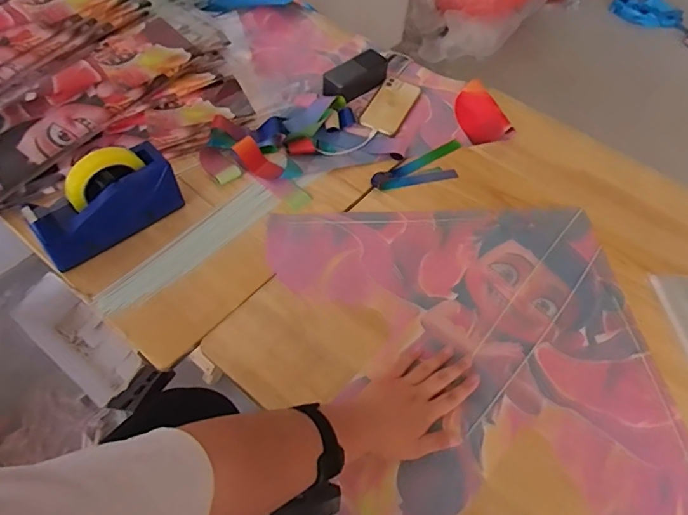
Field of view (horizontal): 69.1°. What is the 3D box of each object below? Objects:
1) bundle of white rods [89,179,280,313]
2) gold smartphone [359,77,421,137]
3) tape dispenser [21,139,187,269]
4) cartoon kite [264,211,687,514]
[{"bbox_3d":[-0.230,-0.018,0.763,0.066,0.007,0.312,38,62,20],"label":"bundle of white rods"},{"bbox_3d":[0.092,-0.295,0.971,0.077,0.004,0.158,27,61,7],"label":"gold smartphone"},{"bbox_3d":[-0.348,-0.078,0.726,0.205,0.137,0.062,-38,66,-24],"label":"tape dispenser"},{"bbox_3d":[0.163,0.141,0.669,0.502,0.024,0.486,-2,56,-4],"label":"cartoon kite"}]

